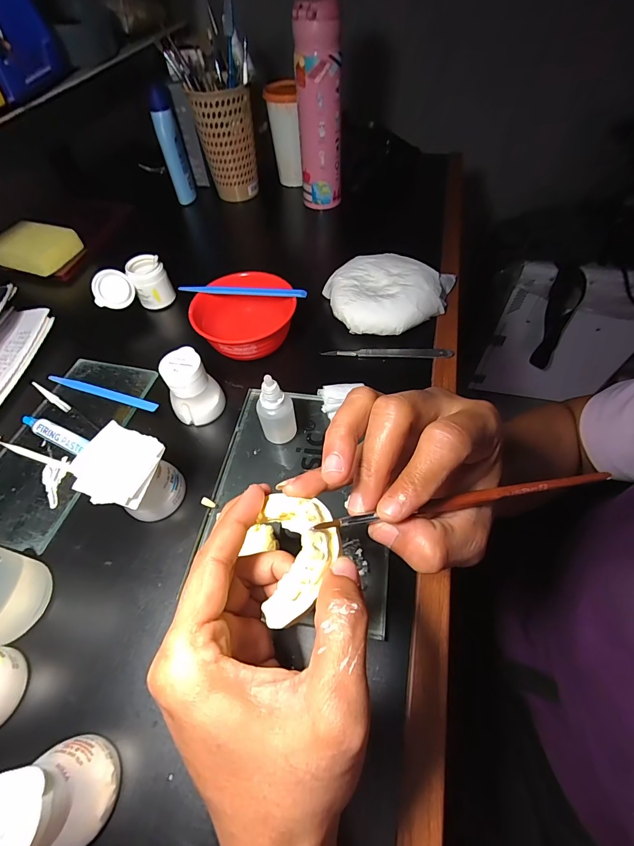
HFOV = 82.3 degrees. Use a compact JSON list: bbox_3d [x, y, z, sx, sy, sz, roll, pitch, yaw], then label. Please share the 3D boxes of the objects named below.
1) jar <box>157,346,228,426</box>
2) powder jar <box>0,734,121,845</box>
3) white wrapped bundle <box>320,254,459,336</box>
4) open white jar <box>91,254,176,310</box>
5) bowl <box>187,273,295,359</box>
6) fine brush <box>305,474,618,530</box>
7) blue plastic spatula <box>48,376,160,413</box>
[{"bbox_3d":[-0.118,-0.033,0.345,0.047,0.061,0.042,-25,59,-14],"label":"jar"},{"bbox_3d":[-0.140,0.199,0.190,0.042,0.063,0.046,-1,56,2],"label":"powder jar"},{"bbox_3d":[0.079,-0.149,0.423,0.147,0.047,0.112,13,58,11],"label":"white wrapped bundle"},{"bbox_3d":[-0.225,-0.165,0.443,0.085,0.052,0.042,-31,61,-17],"label":"open white jar"},{"bbox_3d":[-0.077,-0.111,0.398,0.105,0.053,0.102,-1,56,2],"label":"bowl"},{"bbox_3d":[0.080,0.040,0.186,0.169,0.006,0.005,-6,56,-13],"label":"fine brush"},{"bbox_3d":[-0.226,-0.033,0.384,0.137,0.007,0.012,15,58,12],"label":"blue plastic spatula"}]

